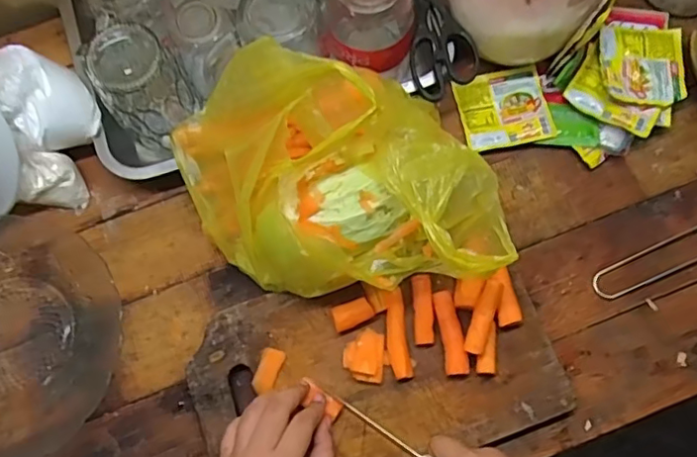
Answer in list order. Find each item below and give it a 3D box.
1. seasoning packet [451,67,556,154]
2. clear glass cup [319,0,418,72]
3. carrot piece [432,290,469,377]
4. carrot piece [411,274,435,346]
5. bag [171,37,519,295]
[{"bbox_3d":[0.151,-0.117,0.561,0.082,0.010,0.078,-12,75,-2],"label":"seasoning packet"},{"bbox_3d":[0.018,-0.186,0.510,0.074,0.079,0.071,0,75,1],"label":"clear glass cup"},{"bbox_3d":[0.087,0.087,0.488,0.019,0.012,0.071,-8,75,-1],"label":"carrot piece"},{"bbox_3d":[0.064,0.070,0.499,0.017,0.012,0.059,-2,75,0],"label":"carrot piece"},{"bbox_3d":[-0.016,-0.039,0.447,0.234,0.145,0.184,-11,75,-2],"label":"bag"}]

